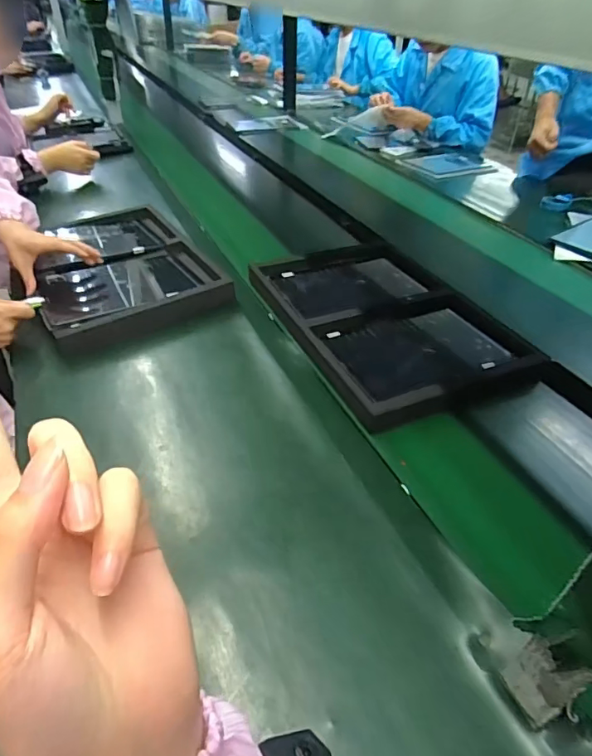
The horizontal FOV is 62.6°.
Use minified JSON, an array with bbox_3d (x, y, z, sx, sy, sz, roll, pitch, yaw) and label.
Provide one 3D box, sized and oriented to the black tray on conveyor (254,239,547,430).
[{"bbox_3d":[0.137,-0.104,0.787,0.311,0.040,0.430,-18,44,-22],"label":"black tray on conveyor"}]

